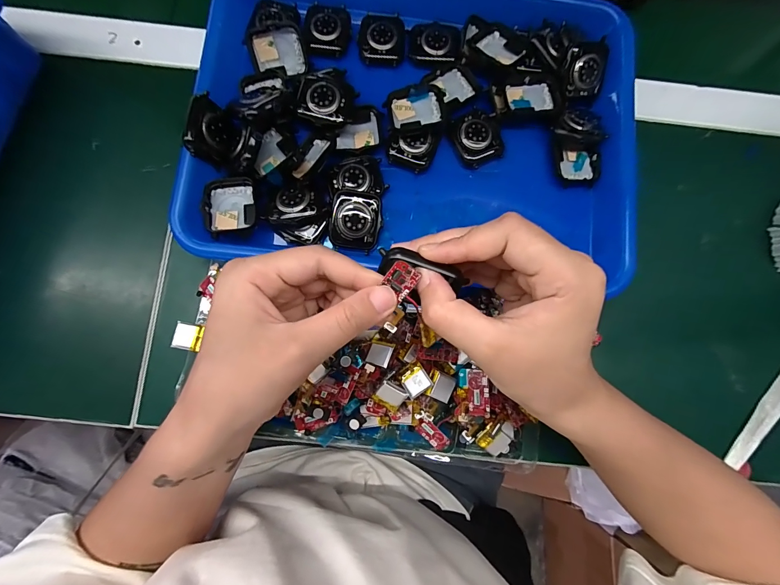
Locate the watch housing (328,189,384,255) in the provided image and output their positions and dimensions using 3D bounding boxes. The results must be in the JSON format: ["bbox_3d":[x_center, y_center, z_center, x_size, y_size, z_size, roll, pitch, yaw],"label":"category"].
[{"bbox_3d":[-0.025,-0.052,0.261,0.036,0.017,0.041,13,80,2],"label":"watch housing"}]

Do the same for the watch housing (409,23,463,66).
[{"bbox_3d":[0.036,-0.203,0.288,0.040,0.008,0.034,2,81,-1],"label":"watch housing"}]

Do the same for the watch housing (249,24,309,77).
[{"bbox_3d":[-0.085,-0.186,0.276,0.039,0.008,0.031,-11,122,-4],"label":"watch housing"}]

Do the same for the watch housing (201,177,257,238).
[{"bbox_3d":[-0.113,-0.062,0.255,0.035,0.008,0.040,-10,81,-3],"label":"watch housing"}]

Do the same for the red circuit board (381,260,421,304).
[{"bbox_3d":[0.005,-0.006,0.175,0.015,0.004,0.018,37,111,-4],"label":"red circuit board"}]

